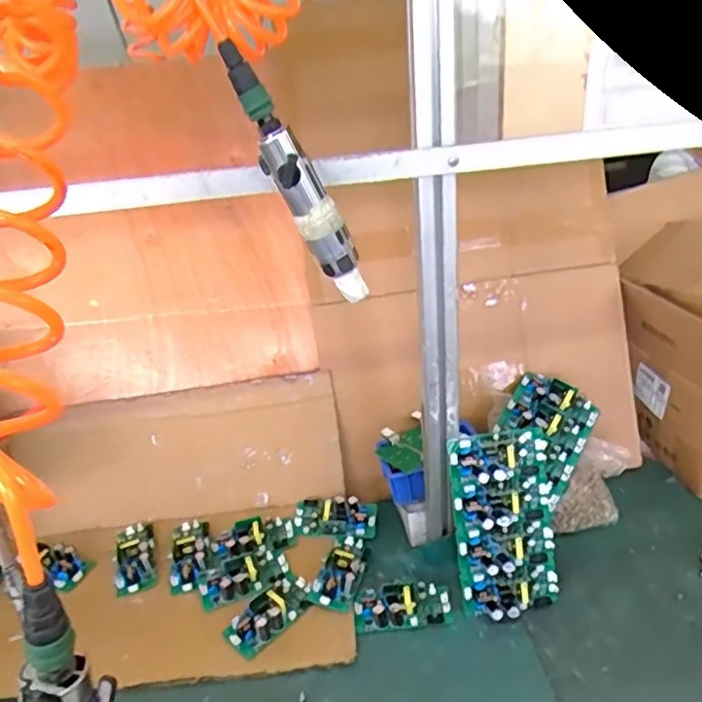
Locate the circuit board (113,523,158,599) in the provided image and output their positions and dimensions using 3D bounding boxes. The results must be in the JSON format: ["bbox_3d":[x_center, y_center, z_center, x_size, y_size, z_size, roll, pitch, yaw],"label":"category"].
[{"bbox_3d":[-0.304,0.287,0.837,0.051,0.029,0.110,-14,28,-14],"label":"circuit board"}]

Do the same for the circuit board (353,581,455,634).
[{"bbox_3d":[0.062,0.307,0.728,0.119,0.022,0.053,-7,27,1],"label":"circuit board"}]

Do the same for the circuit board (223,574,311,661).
[{"bbox_3d":[-0.097,0.316,0.735,0.055,0.028,0.118,16,35,38],"label":"circuit board"}]

